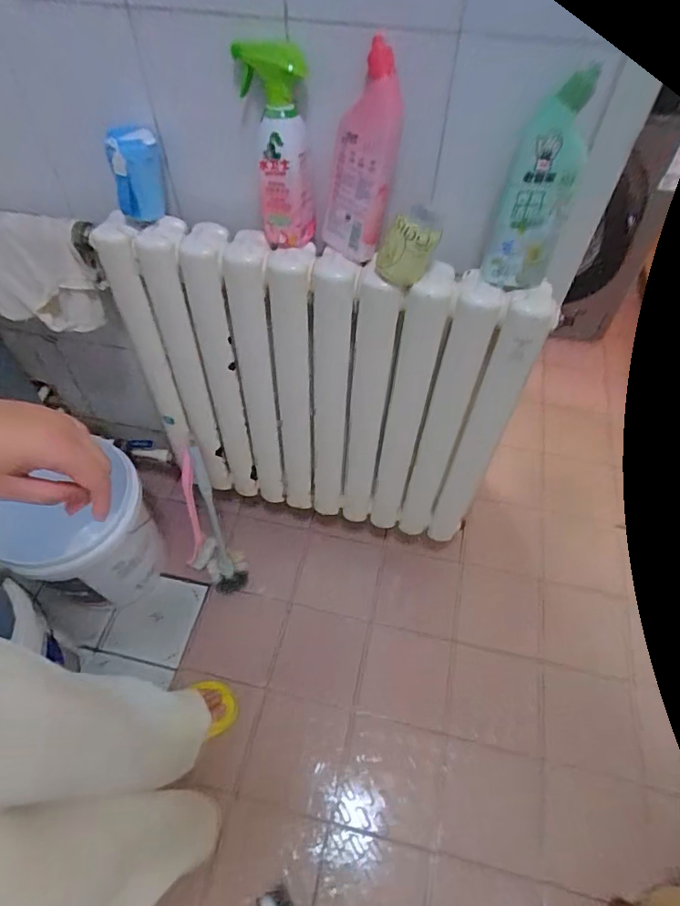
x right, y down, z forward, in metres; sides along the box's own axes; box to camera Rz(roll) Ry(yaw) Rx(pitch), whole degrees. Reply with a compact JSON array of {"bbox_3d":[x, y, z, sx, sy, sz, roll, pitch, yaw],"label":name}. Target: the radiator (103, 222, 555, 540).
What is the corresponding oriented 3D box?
[{"bbox_3d":[-0.046,-0.091,0.999,0.695,0.638,0.117,10,55,7],"label":"radiator"}]

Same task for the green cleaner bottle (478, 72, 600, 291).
[{"bbox_3d":[0.244,-0.314,0.626,0.086,0.219,0.047,7,55,4],"label":"green cleaner bottle"}]

